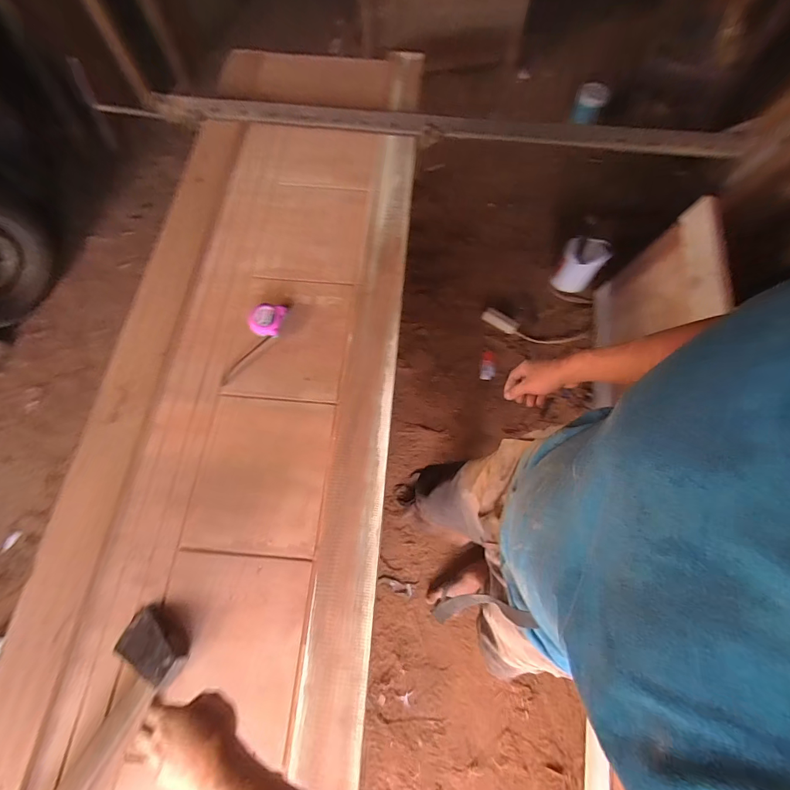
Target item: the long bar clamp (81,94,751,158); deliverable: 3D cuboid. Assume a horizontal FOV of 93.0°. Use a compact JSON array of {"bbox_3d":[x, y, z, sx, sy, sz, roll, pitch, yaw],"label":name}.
[{"bbox_3d":[0.052,-0.707,0.964,1.669,0.063,0.061,6,69,2],"label":"long bar clamp"}]

